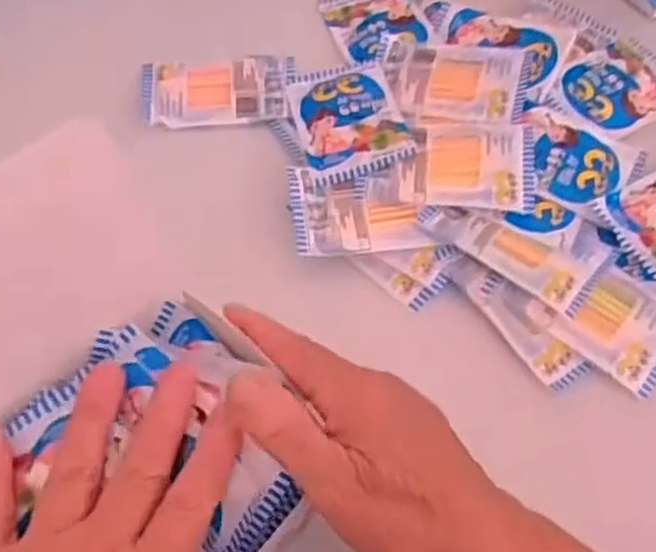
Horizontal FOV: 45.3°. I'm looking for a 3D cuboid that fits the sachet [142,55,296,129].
[{"bbox_3d":[-0.073,-0.124,0.525,0.099,0.006,0.060,-7,58,-3],"label":"sachet"}]

